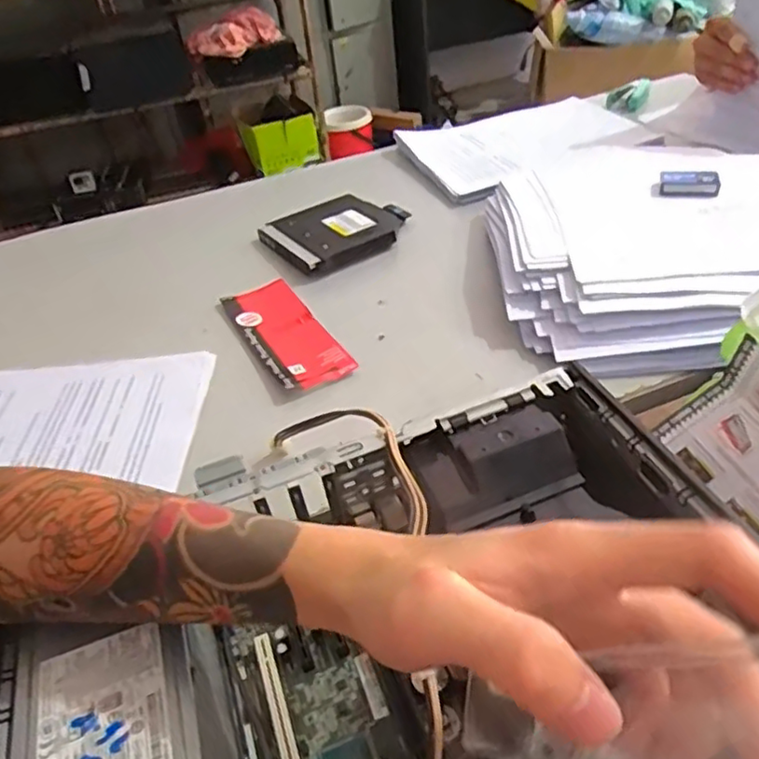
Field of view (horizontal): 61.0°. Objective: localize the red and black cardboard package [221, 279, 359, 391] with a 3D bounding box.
[{"bbox_3d":[-0.091,-0.046,0.613,0.067,0.008,0.186,-24,42,-19],"label":"red and black cardboard package"}]

